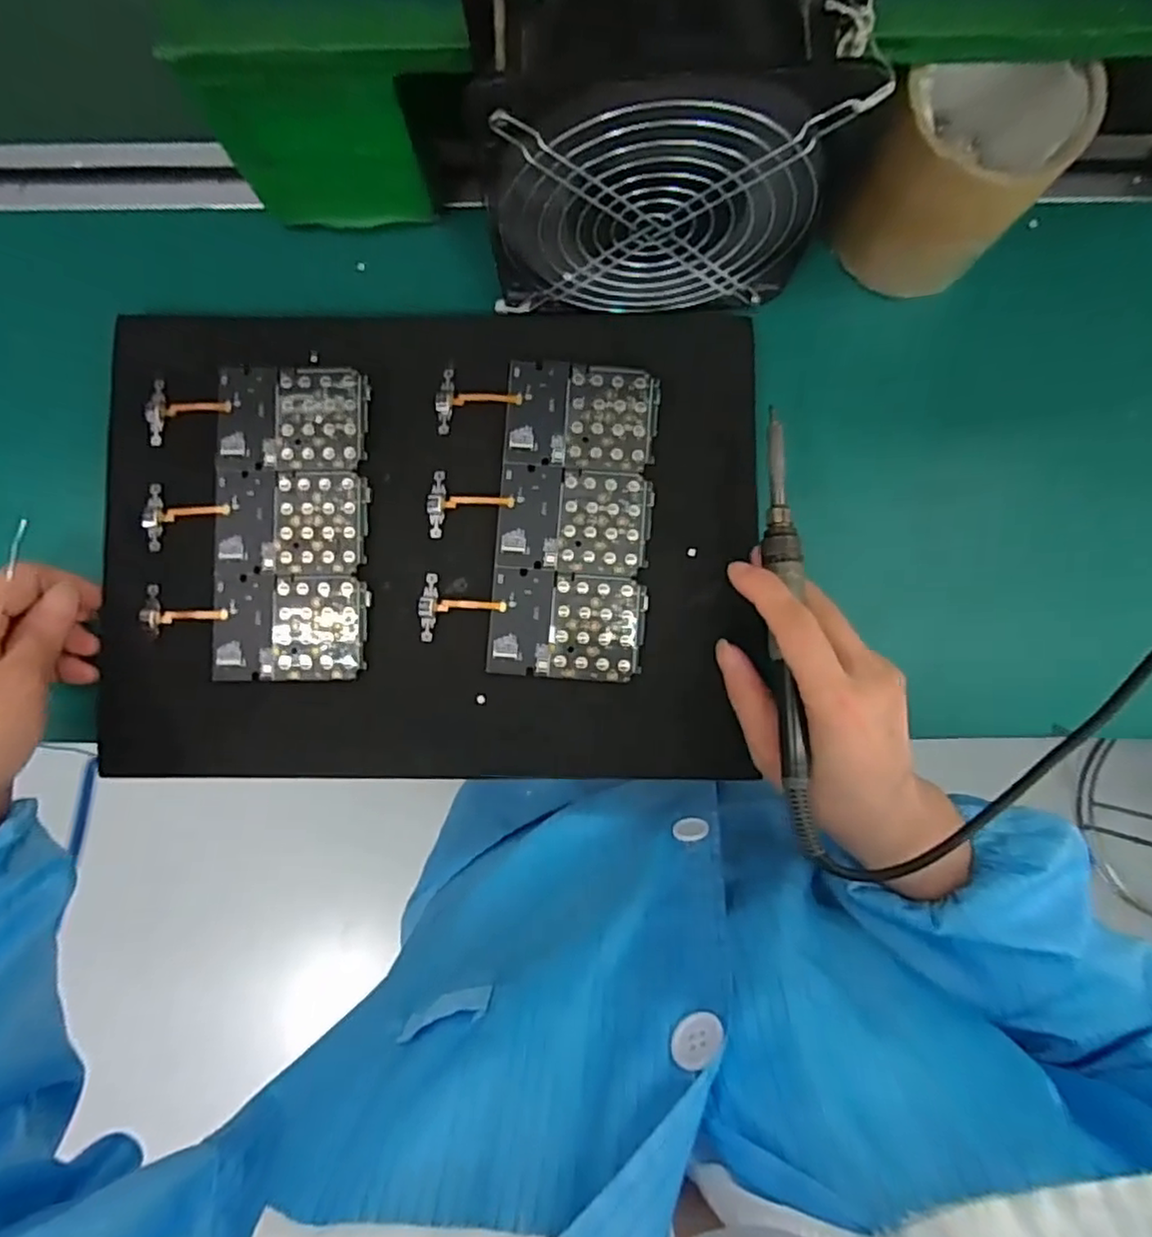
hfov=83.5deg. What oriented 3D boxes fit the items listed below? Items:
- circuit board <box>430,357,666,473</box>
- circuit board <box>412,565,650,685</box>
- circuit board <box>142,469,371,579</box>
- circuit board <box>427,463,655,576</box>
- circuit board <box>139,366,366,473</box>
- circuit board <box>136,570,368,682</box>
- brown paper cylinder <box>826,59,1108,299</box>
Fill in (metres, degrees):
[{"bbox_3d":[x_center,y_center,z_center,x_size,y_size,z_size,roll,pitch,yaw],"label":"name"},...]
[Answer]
[{"bbox_3d":[-0.015,-0.109,0.344,0.115,0.004,0.055,5,89,1],"label":"circuit board"},{"bbox_3d":[-0.023,0.002,0.339,0.114,0.004,0.054,4,89,1],"label":"circuit board"},{"bbox_3d":[-0.169,-0.051,0.341,0.114,0.004,0.056,2,89,1],"label":"circuit board"},{"bbox_3d":[-0.019,-0.053,0.341,0.115,0.004,0.054,5,89,1],"label":"circuit board"},{"bbox_3d":[-0.169,-0.107,0.344,0.115,0.004,0.055,0,89,1],"label":"circuit board"},{"bbox_3d":[-0.168,0.005,0.339,0.115,0.004,0.055,1,89,1],"label":"circuit board"},{"bbox_3d":[0.193,-0.220,0.324,0.085,0.086,0.067,-40,88,-1],"label":"brown paper cylinder"}]

